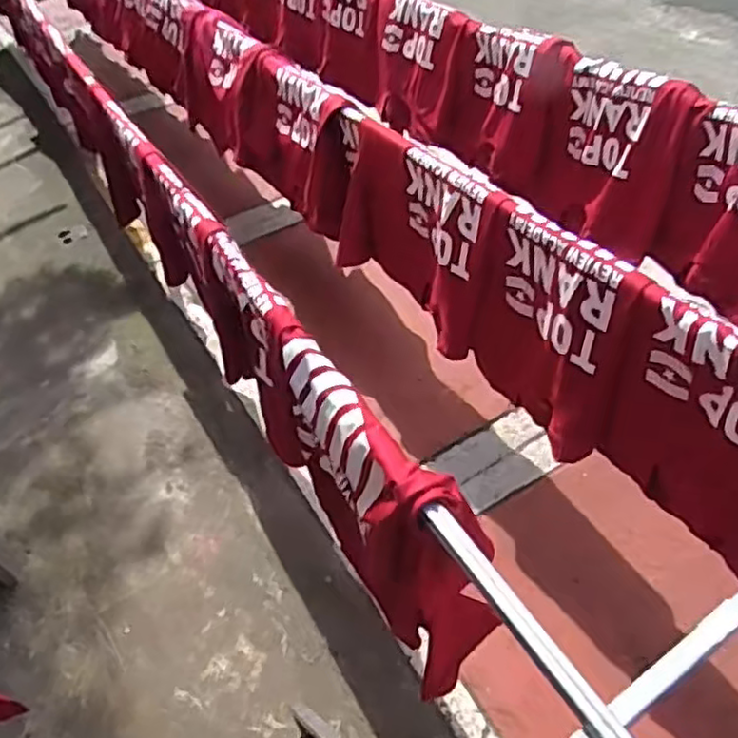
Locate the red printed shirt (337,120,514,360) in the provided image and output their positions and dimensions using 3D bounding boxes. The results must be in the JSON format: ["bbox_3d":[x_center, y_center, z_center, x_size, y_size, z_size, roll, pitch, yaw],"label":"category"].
[{"bbox_3d":[0.084,-0.270,1.336,0.112,0.341,0.449,-27,53,-16],"label":"red printed shirt"}]

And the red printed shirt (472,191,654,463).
[{"bbox_3d":[0.288,-0.068,1.114,0.089,0.341,0.308,-26,53,-15],"label":"red printed shirt"}]

